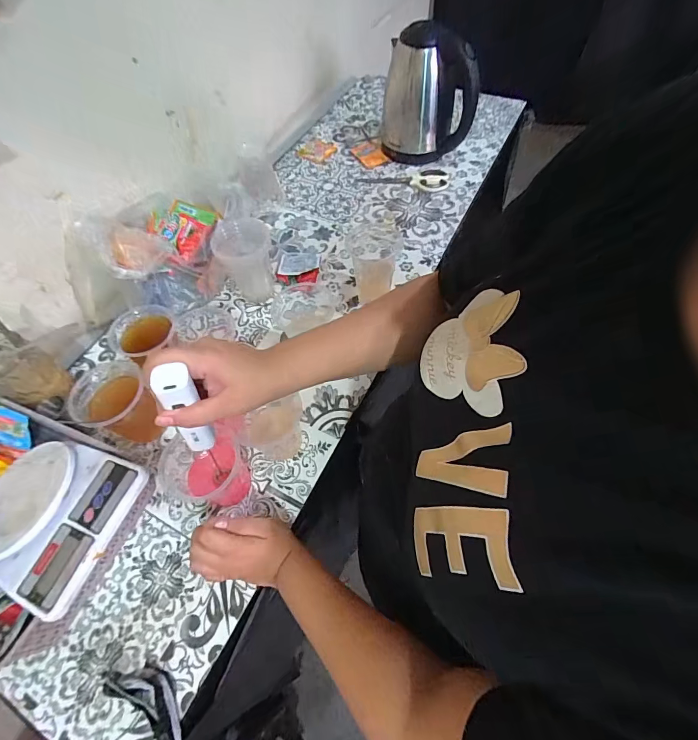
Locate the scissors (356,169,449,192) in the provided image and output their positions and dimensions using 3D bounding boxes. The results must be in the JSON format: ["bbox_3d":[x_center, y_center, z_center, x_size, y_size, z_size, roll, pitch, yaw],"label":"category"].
[{"bbox_3d":[0.120,-0.426,0.832,0.198,0.008,0.073,7,60,8],"label":"scissors"}]

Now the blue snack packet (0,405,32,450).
[{"bbox_3d":[-0.458,0.077,0.503,0.071,0.006,0.058,8,101,13],"label":"blue snack packet"}]

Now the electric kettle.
[{"bbox_3d":[0.169,-0.587,0.801,0.173,0.222,0.154,-6,59,0],"label":"electric kettle"}]

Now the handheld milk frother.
[{"bbox_3d":[-0.154,0.067,0.384,0.031,0.224,0.039,6,61,-6],"label":"handheld milk frother"}]

